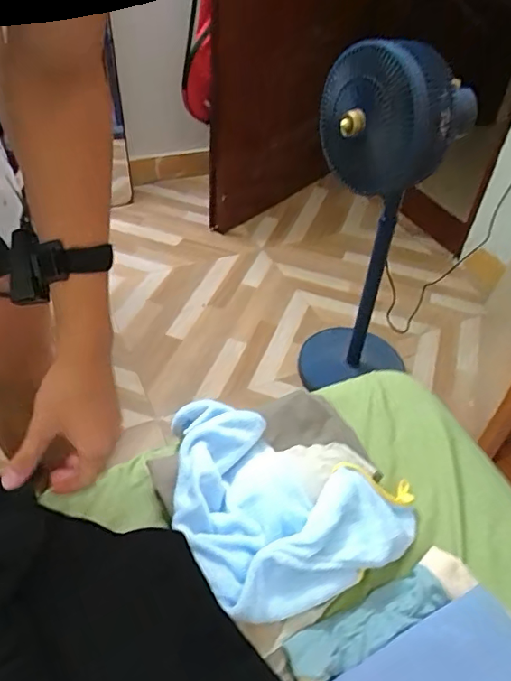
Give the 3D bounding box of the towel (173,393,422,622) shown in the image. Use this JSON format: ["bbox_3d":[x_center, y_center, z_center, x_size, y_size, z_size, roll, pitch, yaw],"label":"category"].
[{"bbox_3d":[0.014,0.162,0.613,0.221,0.051,0.269,-21,49,-25],"label":"towel"}]

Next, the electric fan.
[{"bbox_3d":[0.223,-0.181,1.094,0.248,0.783,0.208,11,44,7],"label":"electric fan"}]

